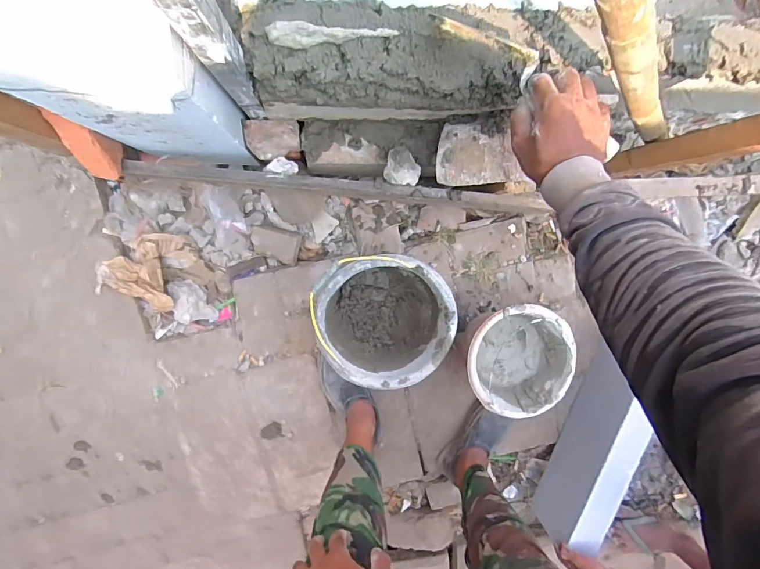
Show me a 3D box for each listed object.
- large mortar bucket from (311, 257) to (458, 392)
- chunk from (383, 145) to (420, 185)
[{"bbox_3d":[-0.001,0.066,0.929,0.293,0.216,0.267,-1,96,-6],"label":"large mortar bucket"},{"bbox_3d":[0.044,-0.219,0.773,0.067,0.049,0.066,-1,99,-6],"label":"chunk"}]

